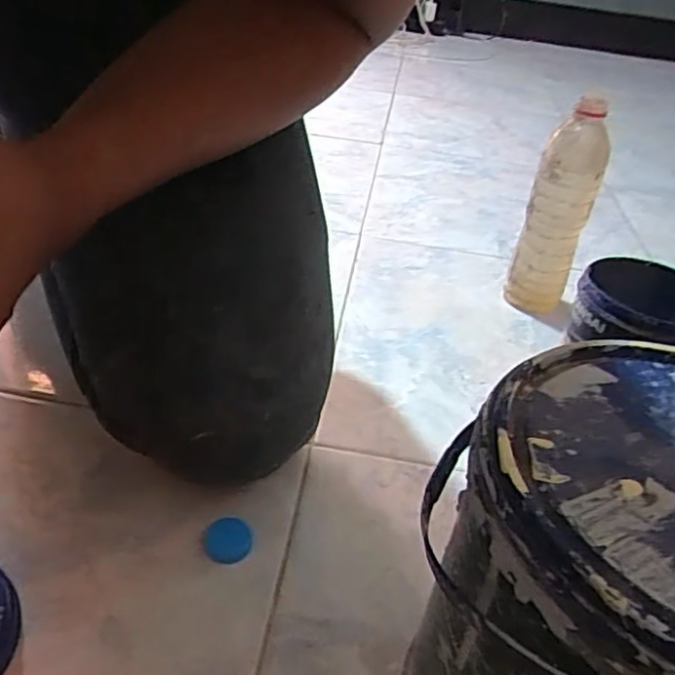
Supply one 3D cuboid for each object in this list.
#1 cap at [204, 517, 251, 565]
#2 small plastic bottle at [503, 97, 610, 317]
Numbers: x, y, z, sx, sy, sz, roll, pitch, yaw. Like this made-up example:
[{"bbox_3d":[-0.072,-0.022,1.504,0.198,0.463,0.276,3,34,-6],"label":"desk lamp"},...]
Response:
[{"bbox_3d":[-0.072,0.132,0.419,0.031,0.007,0.031,1,35,-9],"label":"cap"},{"bbox_3d":[0.228,-0.127,0.664,0.067,0.218,0.053,20,37,19],"label":"small plastic bottle"}]

